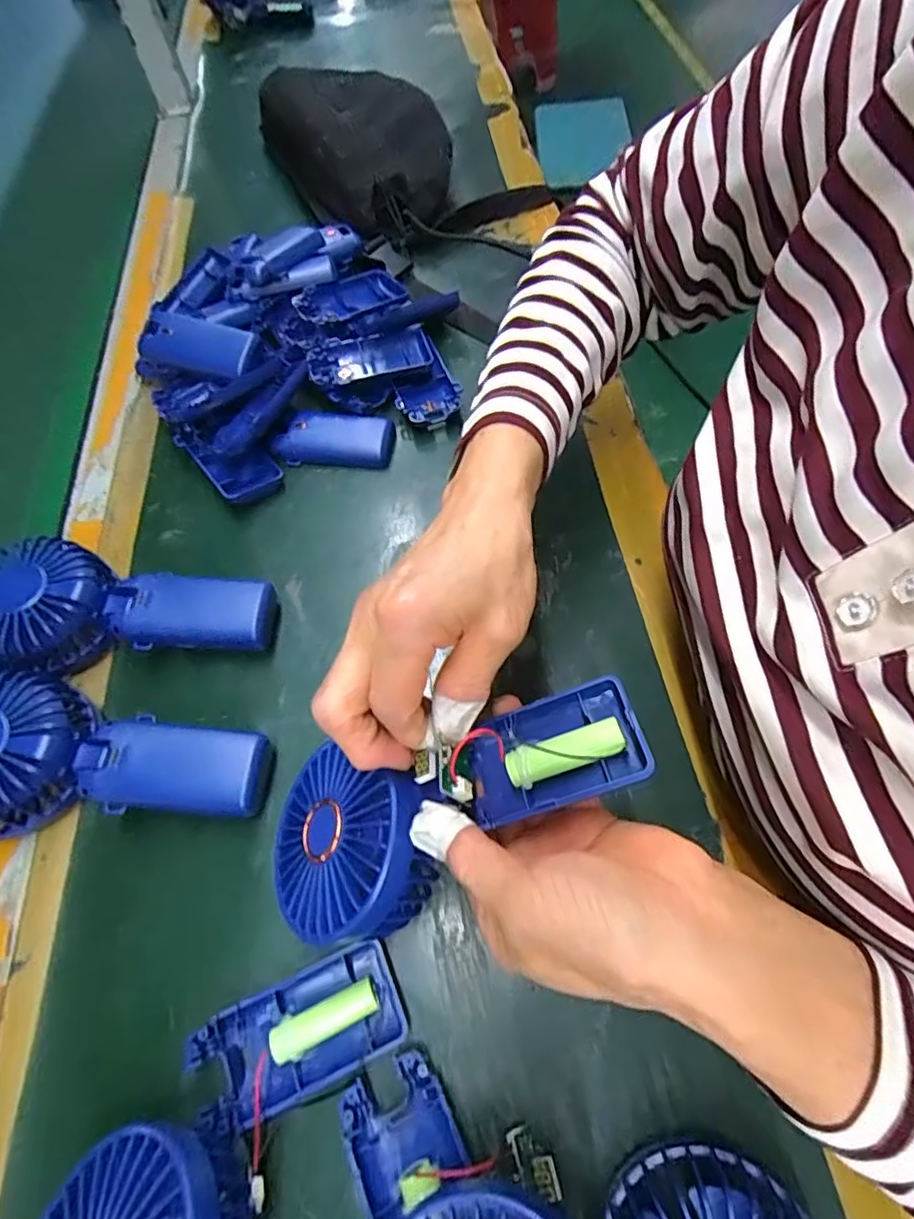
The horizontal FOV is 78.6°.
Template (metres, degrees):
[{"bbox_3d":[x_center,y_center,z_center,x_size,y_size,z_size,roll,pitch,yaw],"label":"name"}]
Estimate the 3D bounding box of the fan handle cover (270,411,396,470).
[{"bbox_3d":[-0.092,-0.129,0.421,0.087,0.013,0.043,3,63,4],"label":"fan handle cover"}]

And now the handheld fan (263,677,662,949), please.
[{"bbox_3d":[-0.010,0.077,0.236,0.176,0.039,0.079,-26,63,10],"label":"handheld fan"}]

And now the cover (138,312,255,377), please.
[{"bbox_3d":[-0.200,-0.207,0.432,0.092,0.022,0.043,15,64,10],"label":"cover"}]

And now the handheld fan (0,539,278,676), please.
[{"bbox_3d":[-0.202,-0.002,0.340,0.175,0.050,0.081,-2,62,1],"label":"handheld fan"}]

